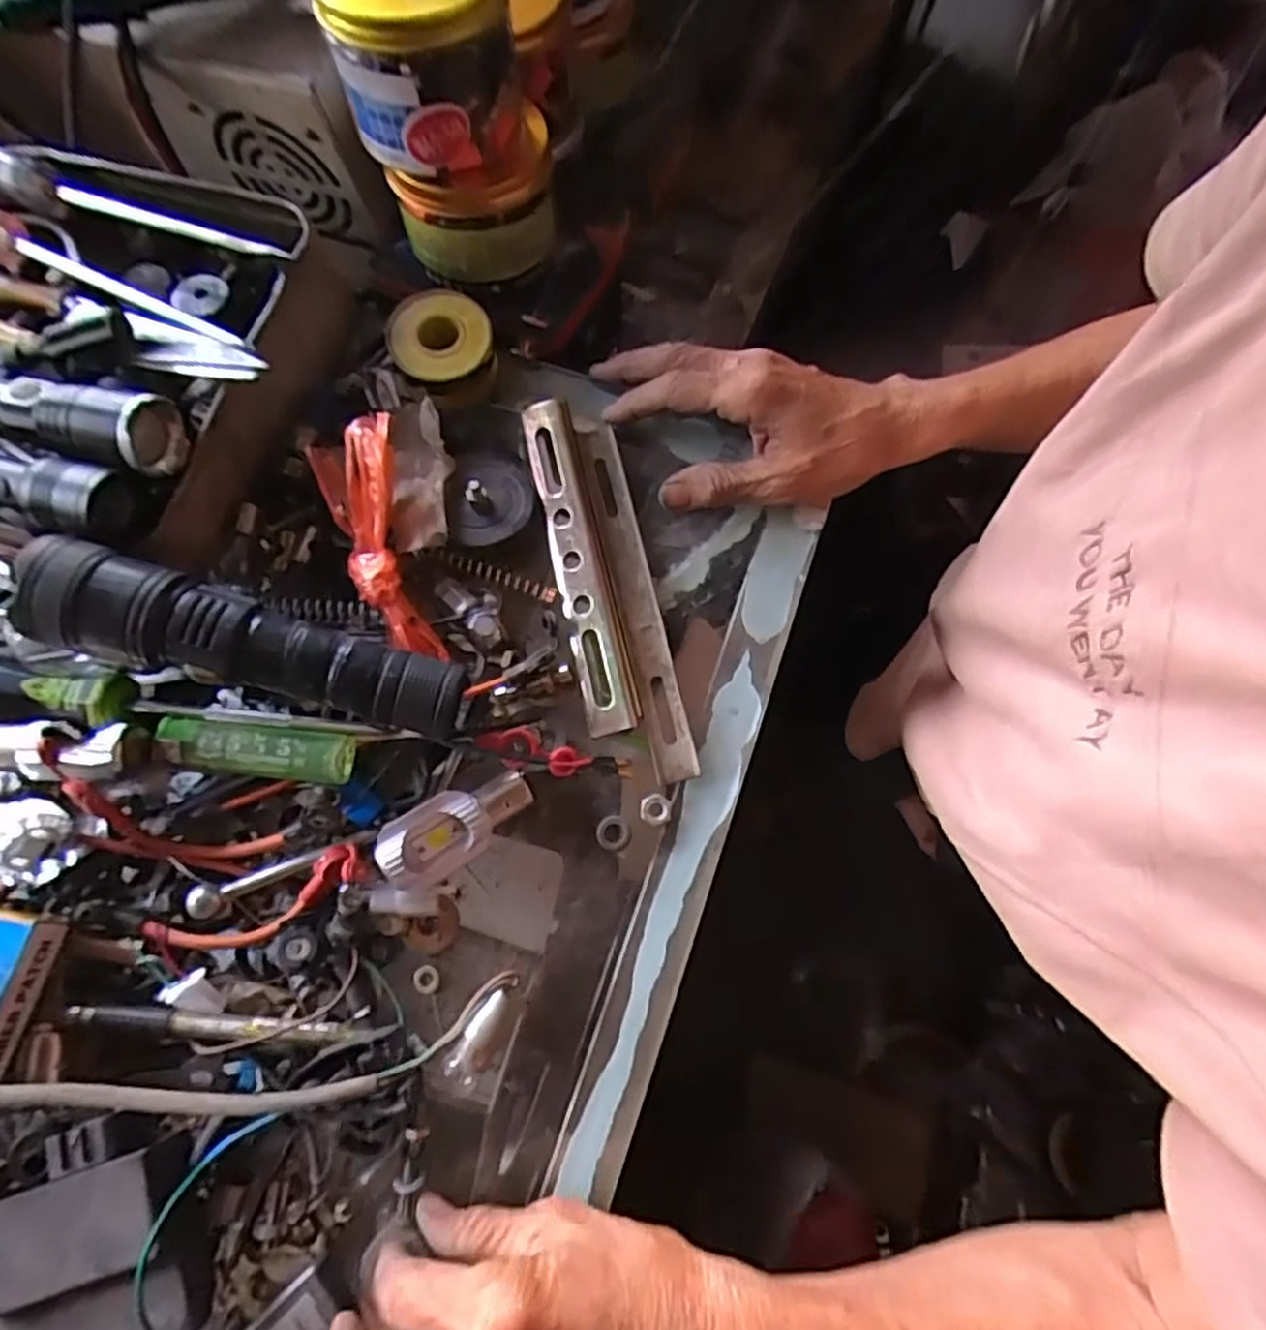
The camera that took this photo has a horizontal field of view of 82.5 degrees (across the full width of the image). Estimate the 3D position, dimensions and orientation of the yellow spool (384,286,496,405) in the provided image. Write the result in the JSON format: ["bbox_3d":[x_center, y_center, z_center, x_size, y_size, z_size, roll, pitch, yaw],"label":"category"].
[{"bbox_3d":[-0.098,-0.166,0.381,0.051,0.030,0.051,0,76,1],"label":"yellow spool"}]

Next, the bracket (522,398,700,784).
[{"bbox_3d":[-0.013,-0.042,0.361,0.047,0.013,0.202,-13,76,-2],"label":"bracket"}]

